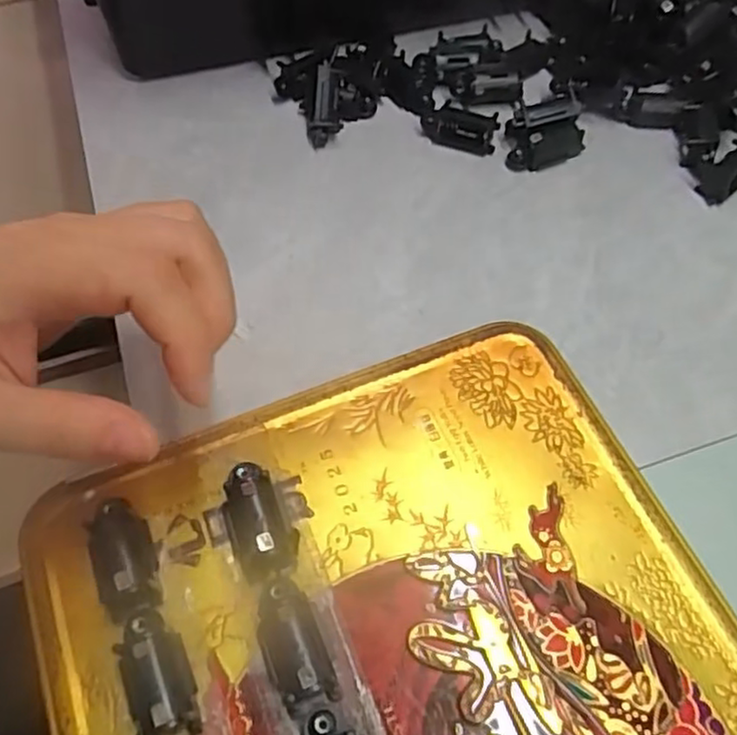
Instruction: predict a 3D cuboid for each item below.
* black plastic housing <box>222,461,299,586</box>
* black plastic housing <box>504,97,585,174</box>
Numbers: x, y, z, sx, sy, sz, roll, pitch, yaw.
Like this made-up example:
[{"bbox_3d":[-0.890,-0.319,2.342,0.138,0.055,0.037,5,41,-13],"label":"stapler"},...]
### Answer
[{"bbox_3d":[-0.035,0.047,0.210,0.019,0.013,0.035,-20,62,-12],"label":"black plastic housing"},{"bbox_3d":[0.081,-0.107,0.315,0.034,0.019,0.023,-14,61,-9],"label":"black plastic housing"}]

